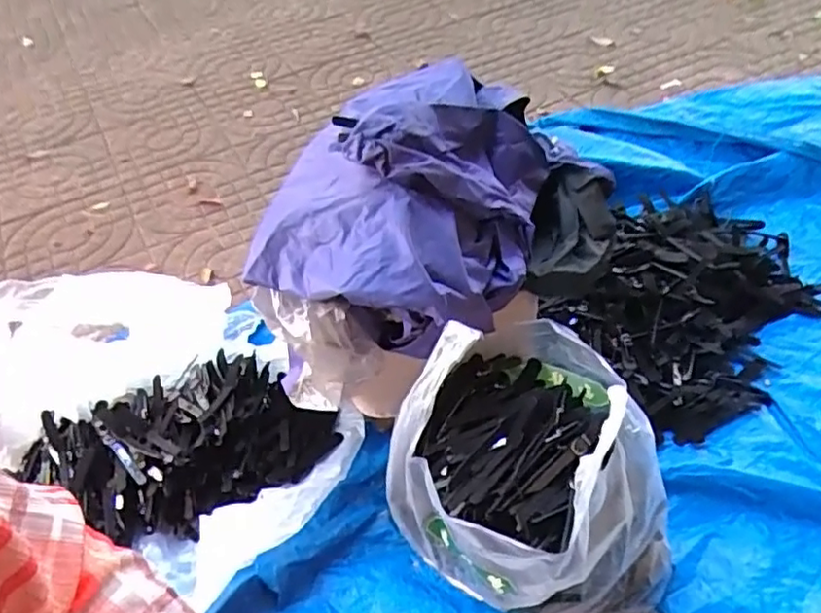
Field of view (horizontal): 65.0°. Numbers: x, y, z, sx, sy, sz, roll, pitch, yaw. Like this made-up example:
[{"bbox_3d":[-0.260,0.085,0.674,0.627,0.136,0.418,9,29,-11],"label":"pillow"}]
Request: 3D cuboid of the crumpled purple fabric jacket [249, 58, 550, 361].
[{"bbox_3d":[0.016,-0.140,0.736,0.270,0.171,0.378,22,53,21],"label":"crumpled purple fabric jacket"}]

